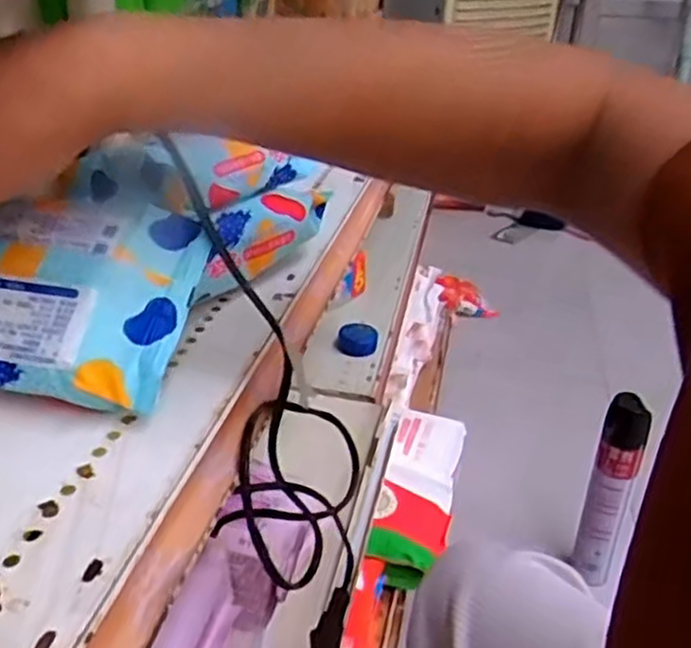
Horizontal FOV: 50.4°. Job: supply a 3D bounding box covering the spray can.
[{"bbox_3d":[0.399,0.258,1.111,0.065,0.325,0.062,13,31,19],"label":"spray can"}]

